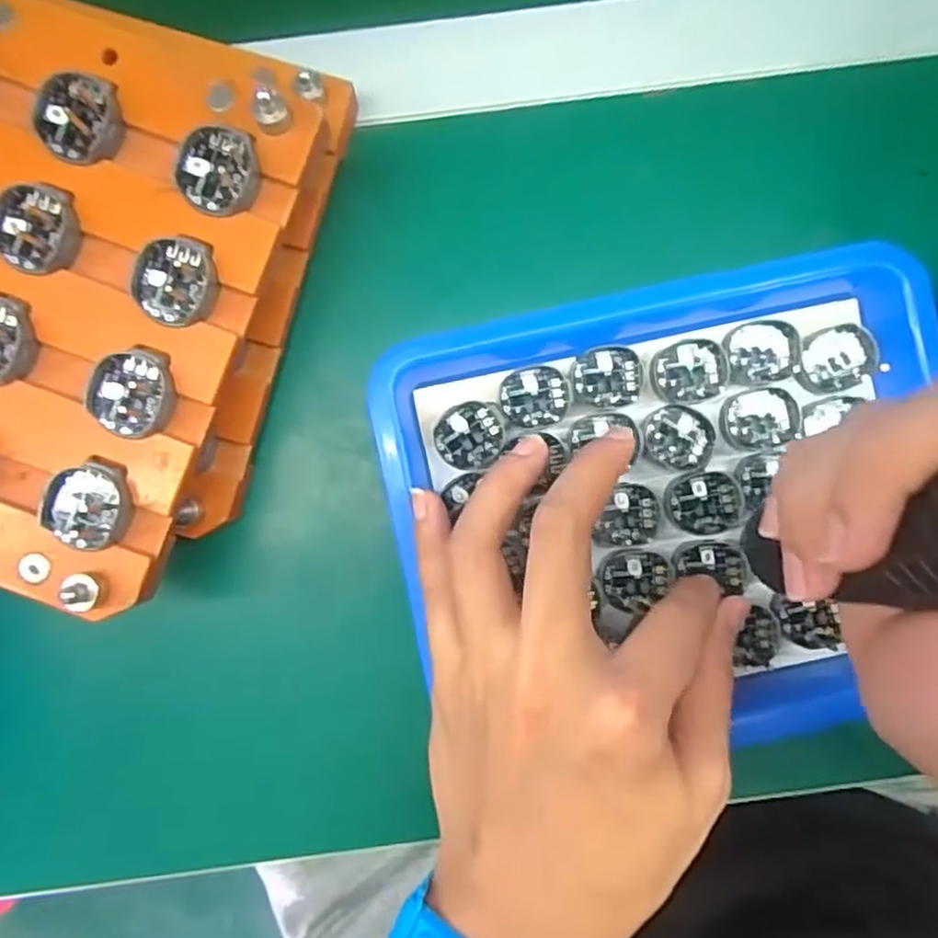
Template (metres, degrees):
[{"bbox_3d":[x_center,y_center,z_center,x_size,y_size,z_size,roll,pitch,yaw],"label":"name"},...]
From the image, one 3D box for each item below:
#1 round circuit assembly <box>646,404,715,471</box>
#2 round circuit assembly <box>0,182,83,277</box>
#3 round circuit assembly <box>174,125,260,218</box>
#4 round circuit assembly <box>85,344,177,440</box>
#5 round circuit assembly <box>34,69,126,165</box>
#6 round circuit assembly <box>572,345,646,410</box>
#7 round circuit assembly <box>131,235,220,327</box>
[{"bbox_3d":[0.082,-0.012,0.271,0.025,0.005,0.025,0,85,-1],"label":"round circuit assembly"},{"bbox_3d":[-0.142,-0.079,0.226,0.025,0.008,0.029,-13,86,-2],"label":"round circuit assembly"},{"bbox_3d":[-0.083,-0.098,0.228,0.026,0.008,0.027,0,85,-1],"label":"round circuit assembly"},{"bbox_3d":[-0.110,-0.025,0.225,0.025,0.006,0.029,-2,85,-1],"label":"round circuit assembly"},{"bbox_3d":[-0.129,-0.116,0.228,0.025,0.007,0.028,-3,85,-2],"label":"round circuit assembly"},{"bbox_3d":[0.054,-0.036,0.269,0.028,0.004,0.023,-9,86,-2],"label":"round circuit assembly"},{"bbox_3d":[-0.096,-0.062,0.227,0.025,0.006,0.029,16,85,0],"label":"round circuit assembly"}]

